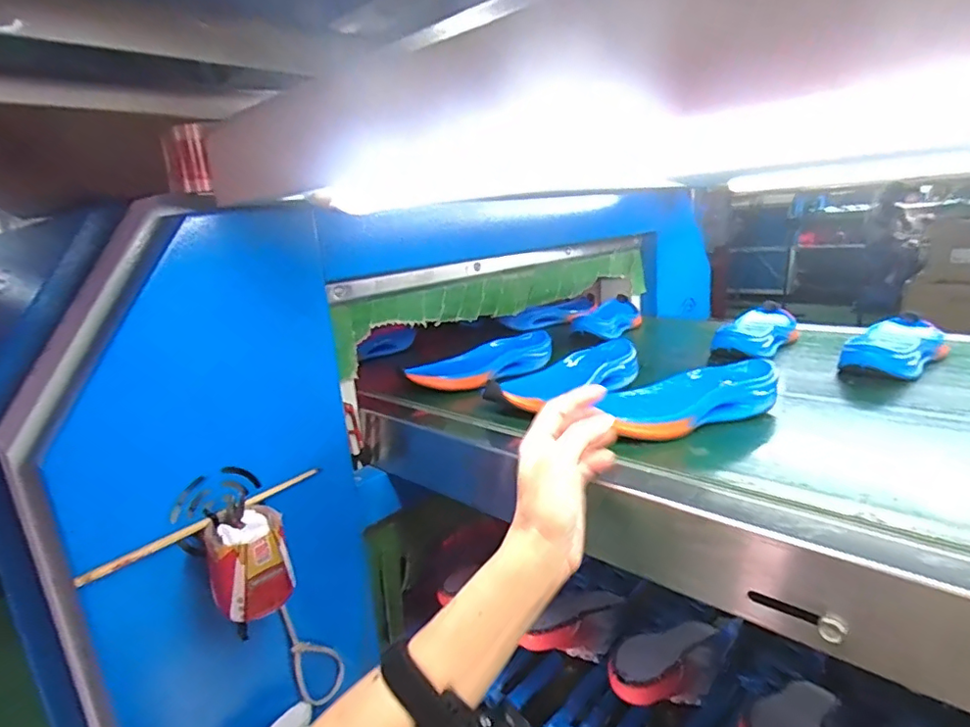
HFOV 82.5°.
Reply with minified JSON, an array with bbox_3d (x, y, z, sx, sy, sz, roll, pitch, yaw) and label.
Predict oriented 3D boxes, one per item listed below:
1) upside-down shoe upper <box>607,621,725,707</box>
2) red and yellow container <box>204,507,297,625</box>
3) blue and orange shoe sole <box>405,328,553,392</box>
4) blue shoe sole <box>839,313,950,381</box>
[{"bbox_3d":[0.236,0.388,0.712,0.229,0.064,0.073,12,3,-41],"label":"upside-down shoe upper"},{"bbox_3d":[-0.230,0.192,0.538,0.070,0.088,0.065,-12,17,-33],"label":"red and yellow container"},{"bbox_3d":[-0.002,0.000,0.806,0.218,0.048,0.072,-16,19,-41],"label":"blue and orange shoe sole"},{"bbox_3d":[0.558,-0.022,0.742,0.099,0.043,0.234,10,19,43],"label":"blue shoe sole"}]

